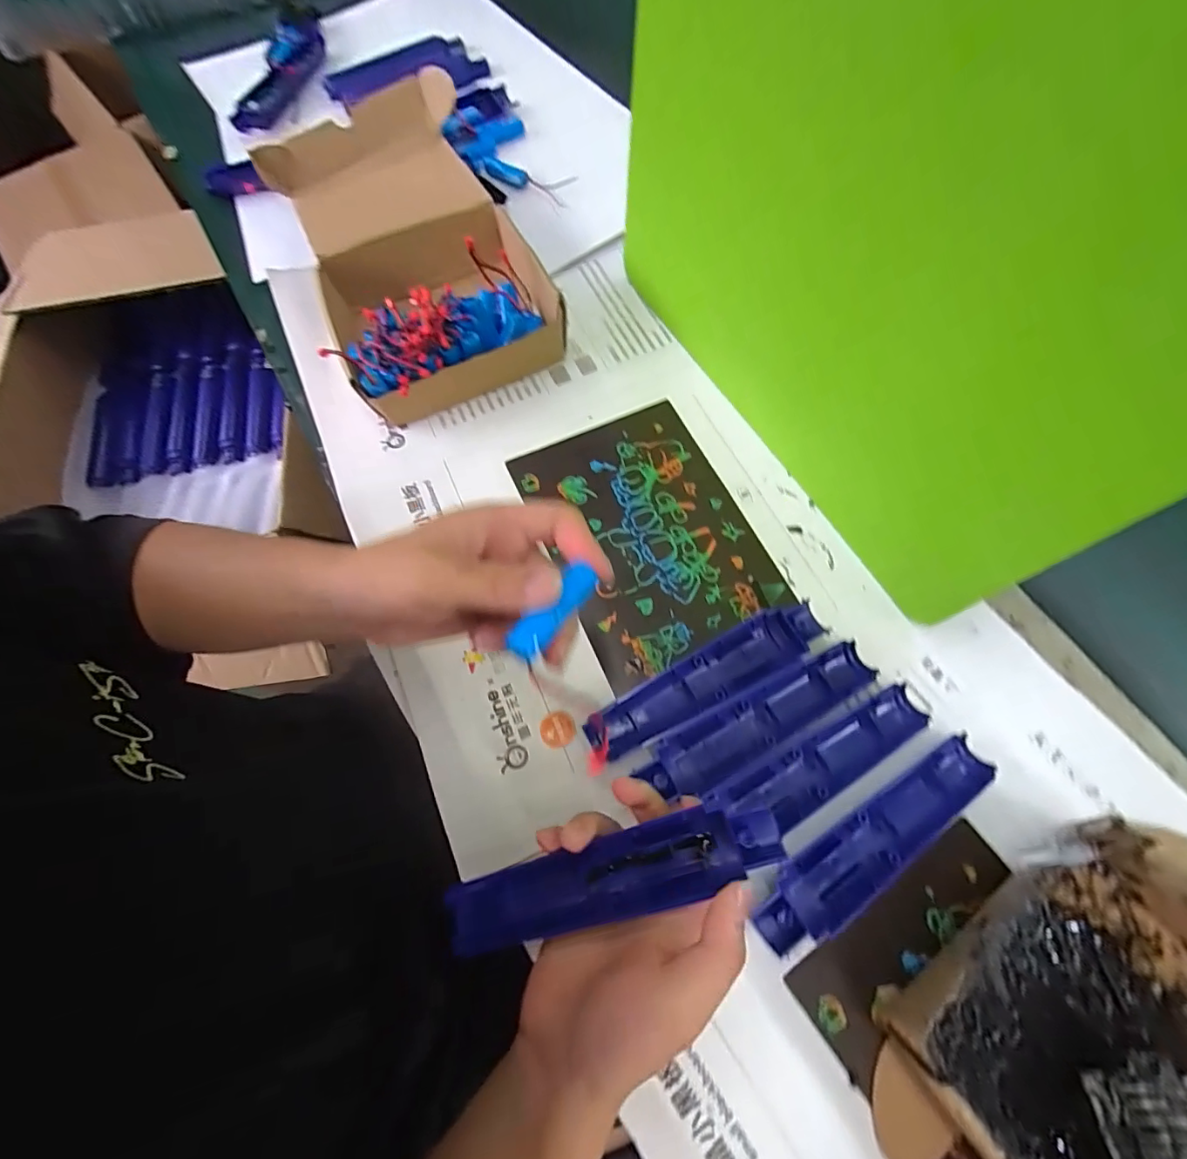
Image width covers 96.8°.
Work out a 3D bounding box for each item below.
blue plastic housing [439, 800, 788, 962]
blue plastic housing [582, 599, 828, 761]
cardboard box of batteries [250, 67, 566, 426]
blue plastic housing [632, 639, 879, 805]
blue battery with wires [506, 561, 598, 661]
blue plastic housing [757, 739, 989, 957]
[{"bbox_3d":[0.010,0.149,0.266,0.165,0.021,0.034,-18,68,4],"label":"blue plastic housing"},{"bbox_3d":[0.074,0.066,0.343,0.163,0.018,0.034,-28,70,-8],"label":"blue plastic housing"},{"bbox_3d":[-0.166,-0.298,0.476,0.170,0.076,0.331,-26,69,-7],"label":"cardboard box of batteries"},{"bbox_3d":[0.105,0.089,0.332,0.156,0.015,0.036,-30,70,-9],"label":"blue plastic housing"},{"bbox_3d":[-0.017,0.014,0.226,0.013,0.010,0.046,37,72,16],"label":"blue battery with wires"},{"bbox_3d":[0.164,0.152,0.306,0.165,0.015,0.038,-33,70,-10],"label":"blue plastic housing"}]

